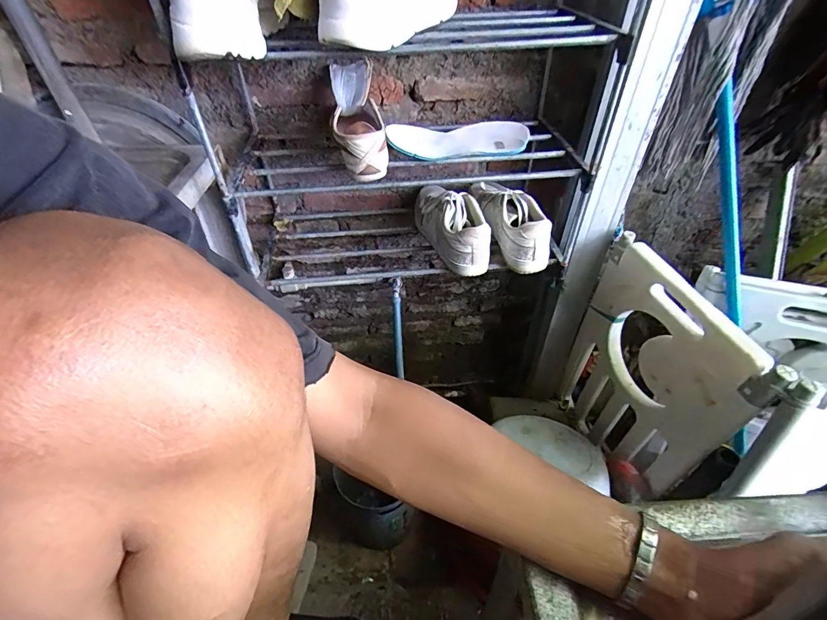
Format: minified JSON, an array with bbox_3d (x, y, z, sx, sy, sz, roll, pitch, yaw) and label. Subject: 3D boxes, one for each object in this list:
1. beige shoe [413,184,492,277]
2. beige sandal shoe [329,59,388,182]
[{"bbox_3d":[0.067,-0.166,0.747,0.081,0.092,0.223,-16,44,-17],"label":"beige shoe"},{"bbox_3d":[-0.092,-0.318,0.650,0.086,0.087,0.266,-5,57,-5],"label":"beige sandal shoe"}]

